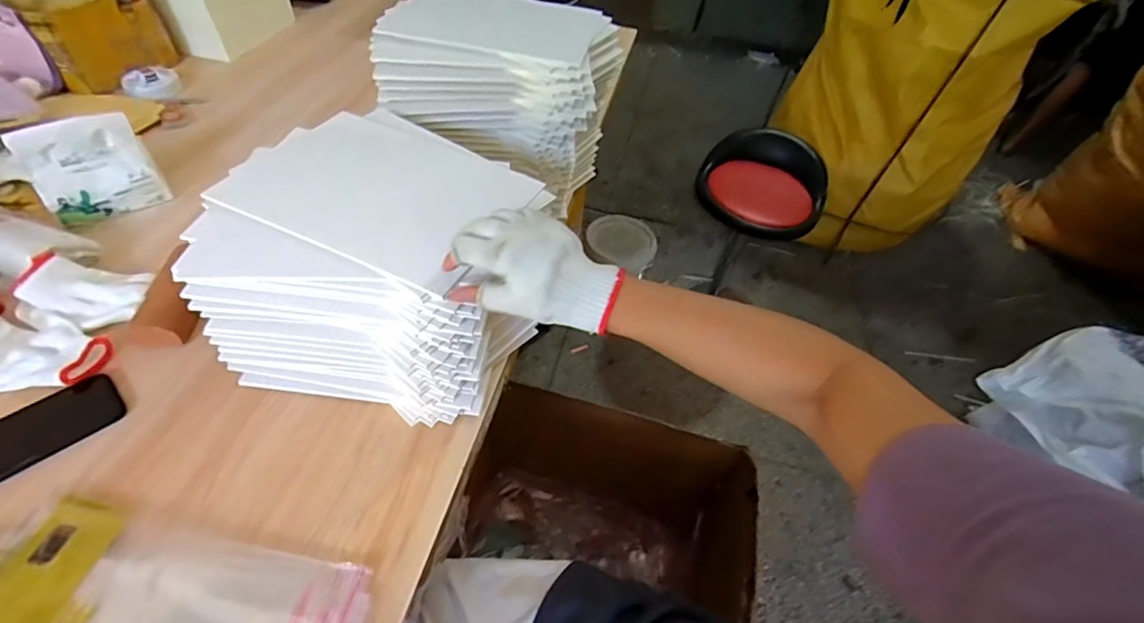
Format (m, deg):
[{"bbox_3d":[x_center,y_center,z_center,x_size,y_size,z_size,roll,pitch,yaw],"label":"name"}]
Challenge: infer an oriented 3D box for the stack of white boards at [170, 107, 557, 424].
[{"bbox_3d":[-0.209,-0.061,0.615,0.316,0.202,0.289,11,49,3],"label":"stack of white boards"}]

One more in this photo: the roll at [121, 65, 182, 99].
[{"bbox_3d":[-0.822,-0.443,0.992,0.094,0.038,0.092,-24,56,-25],"label":"roll"}]

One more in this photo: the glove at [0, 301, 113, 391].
[{"bbox_3d":[-0.672,0.035,0.599,0.223,0.044,0.104,19,50,10],"label":"glove"}]

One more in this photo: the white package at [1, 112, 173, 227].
[{"bbox_3d":[-0.699,-0.208,0.743,0.138,0.135,0.029,-27,31,-29],"label":"white package"}]

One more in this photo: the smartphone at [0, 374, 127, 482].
[{"bbox_3d":[-0.584,0.129,0.553,0.078,0.008,0.148,42,51,17],"label":"smartphone"}]

